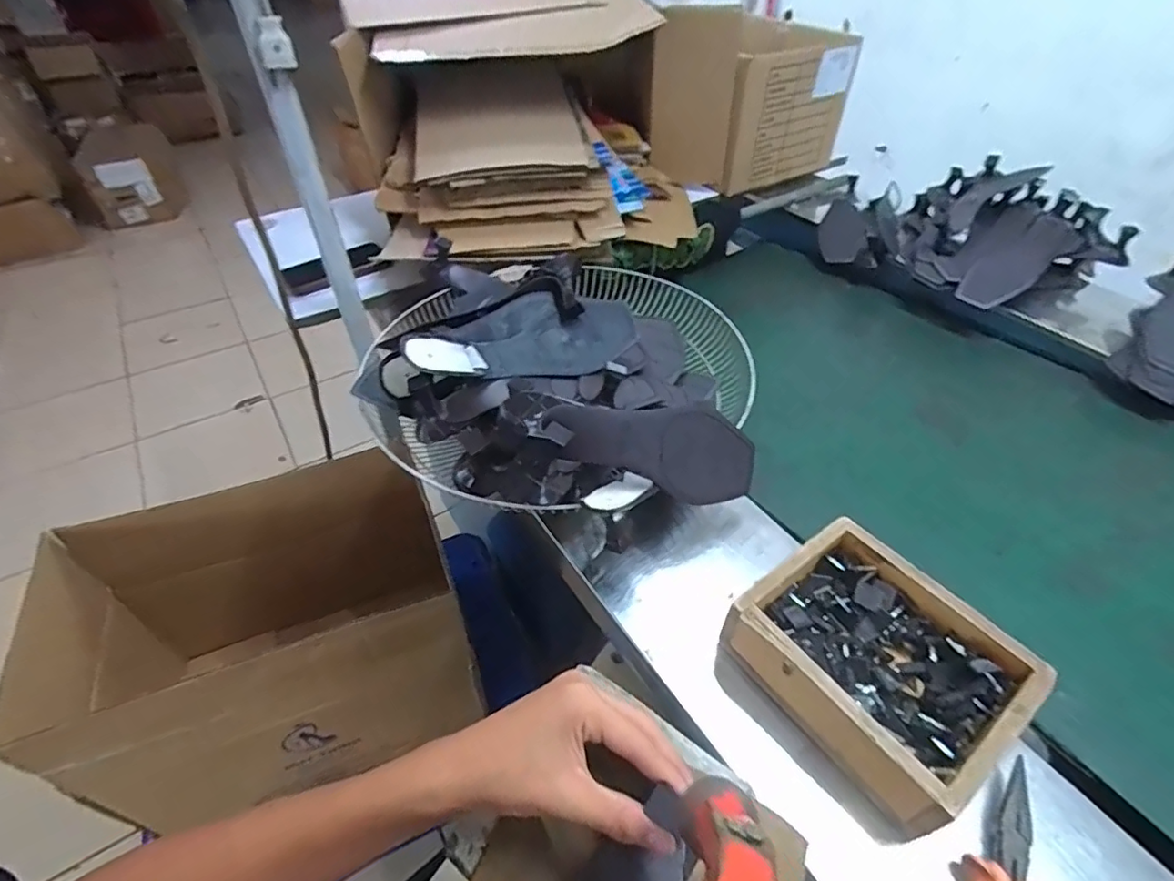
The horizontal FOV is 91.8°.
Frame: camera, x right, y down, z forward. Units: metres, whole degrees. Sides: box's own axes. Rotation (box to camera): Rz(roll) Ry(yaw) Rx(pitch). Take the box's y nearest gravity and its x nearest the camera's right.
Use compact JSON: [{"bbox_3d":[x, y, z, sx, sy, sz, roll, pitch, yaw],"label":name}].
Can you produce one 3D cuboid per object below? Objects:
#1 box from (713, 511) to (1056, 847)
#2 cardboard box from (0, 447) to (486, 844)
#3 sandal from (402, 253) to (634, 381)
[{"bbox_3d":[0.222,0.167,0.439,0.156,0.056,0.177,-28,51,-26],"label":"box"},{"bbox_3d":[-0.458,0.281,0.828,0.509,0.347,0.311,-16,46,-16],"label":"cardboard box"},{"bbox_3d":[-0.061,-0.106,0.585,0.240,0.099,0.097,-15,46,-15],"label":"sandal"}]

